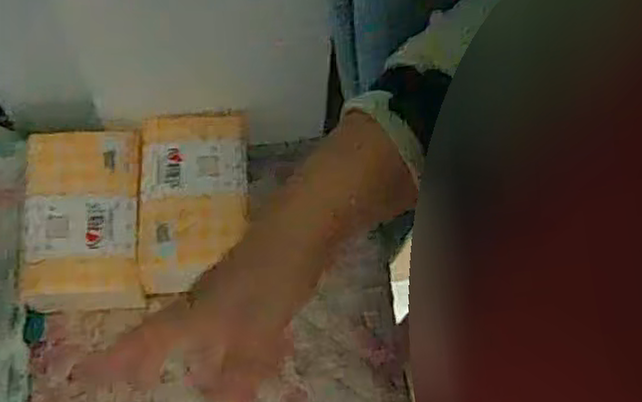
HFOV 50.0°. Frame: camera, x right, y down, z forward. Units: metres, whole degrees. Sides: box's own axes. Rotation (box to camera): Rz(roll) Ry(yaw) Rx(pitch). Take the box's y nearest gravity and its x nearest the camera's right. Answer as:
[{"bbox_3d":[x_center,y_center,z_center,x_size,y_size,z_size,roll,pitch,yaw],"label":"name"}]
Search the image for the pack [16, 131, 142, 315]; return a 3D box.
[{"bbox_3d":[-0.222,0.024,0.659,0.102,0.082,0.166,-2,66,-4],"label":"pack"}]

